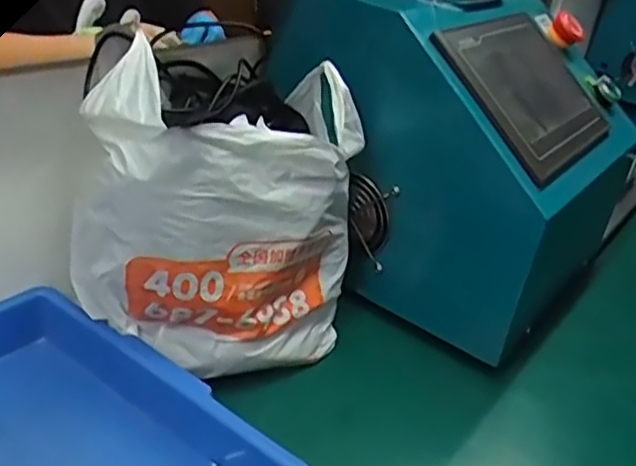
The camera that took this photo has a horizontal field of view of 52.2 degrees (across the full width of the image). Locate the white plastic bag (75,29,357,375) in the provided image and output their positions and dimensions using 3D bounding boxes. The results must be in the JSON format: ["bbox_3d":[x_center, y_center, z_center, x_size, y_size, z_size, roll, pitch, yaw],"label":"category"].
[{"bbox_3d":[-0.071,-0.024,0.539,0.197,0.223,0.216,9,29,2],"label":"white plastic bag"}]

